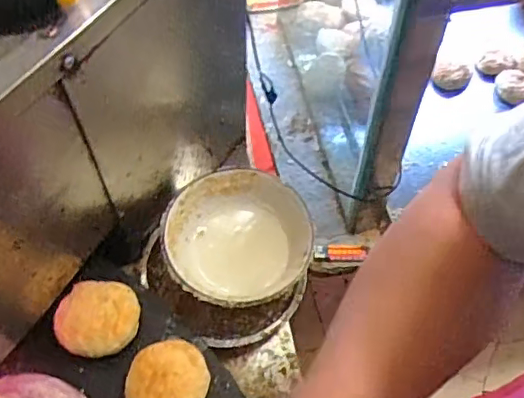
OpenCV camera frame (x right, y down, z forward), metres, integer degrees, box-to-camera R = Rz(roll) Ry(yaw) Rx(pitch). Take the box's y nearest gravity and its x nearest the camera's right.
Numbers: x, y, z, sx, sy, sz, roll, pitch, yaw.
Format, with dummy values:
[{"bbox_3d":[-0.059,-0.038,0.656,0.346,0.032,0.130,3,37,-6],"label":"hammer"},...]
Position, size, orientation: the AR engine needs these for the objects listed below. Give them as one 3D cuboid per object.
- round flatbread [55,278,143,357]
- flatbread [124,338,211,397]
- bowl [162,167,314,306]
[{"bbox_3d":[-0.151,0.107,0.520,0.070,0.023,0.067,0,62,0],"label":"round flatbread"},{"bbox_3d":[-0.083,0.159,0.491,0.069,0.021,0.076,17,63,9],"label":"flatbread"},{"bbox_3d":[-0.025,0.043,0.593,0.143,0.087,0.158,3,62,2],"label":"bowl"}]

